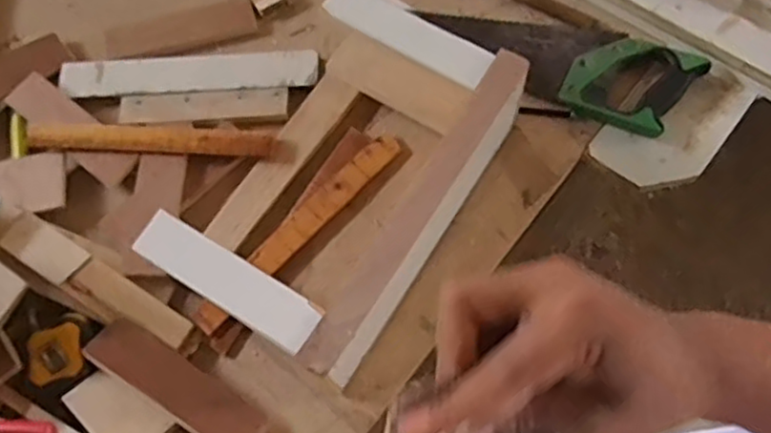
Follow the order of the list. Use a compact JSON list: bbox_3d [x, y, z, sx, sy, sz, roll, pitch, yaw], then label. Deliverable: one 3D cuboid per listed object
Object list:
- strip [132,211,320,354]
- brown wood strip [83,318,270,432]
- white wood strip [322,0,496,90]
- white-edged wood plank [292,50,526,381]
[{"bbox_3d":[-0.149,0.058,0.630,0.192,0.016,0.050,30,73,16],"label":"strip"},{"bbox_3d":[-0.213,0.173,0.688,0.198,0.012,0.054,32,61,8],"label":"brown wood strip"},{"bbox_3d":[0.022,-0.195,0.709,0.192,0.015,0.044,30,73,16],"label":"white wood strip"},{"bbox_3d":[0.034,0.006,0.690,0.034,0.139,0.357,29,73,16],"label":"white-edged wood plank"}]

